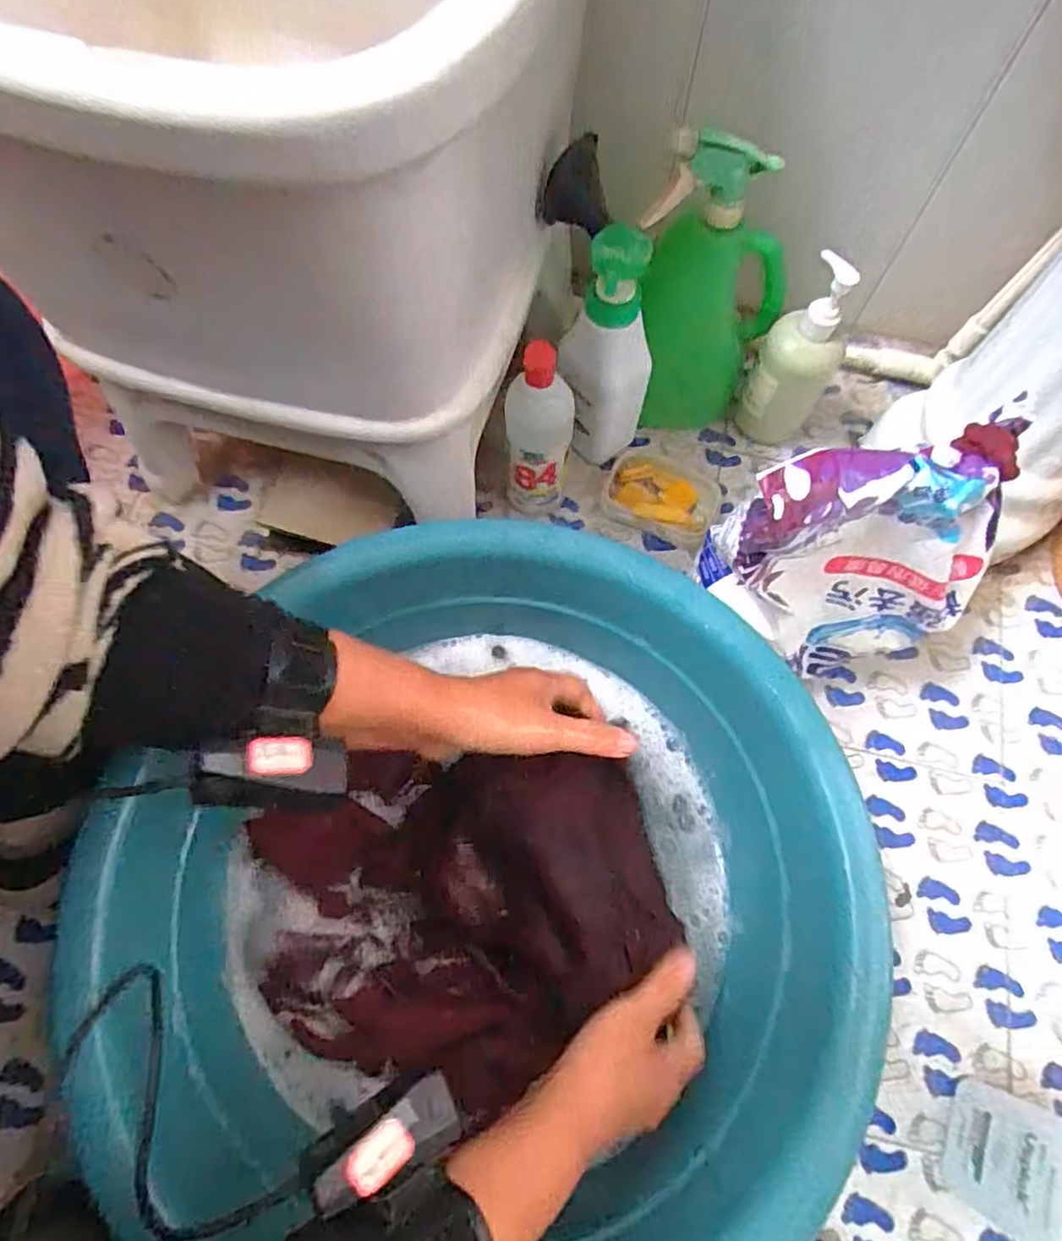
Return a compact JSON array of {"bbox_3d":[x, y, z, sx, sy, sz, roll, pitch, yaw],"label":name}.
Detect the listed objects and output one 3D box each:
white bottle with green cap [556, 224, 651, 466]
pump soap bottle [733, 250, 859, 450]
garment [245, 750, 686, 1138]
[{"bbox_3d":[0.066,-0.232,0.598,0.060,0.219,0.066,0,69,-1],"label":"white bottle with green cap"},{"bbox_3d":[0.255,-0.249,0.644,0.072,0.210,0.066,0,69,-1],"label":"pump soap bottle"},{"bbox_3d":[-0.057,0.203,0.467,0.281,0.076,0.212,3,69,0],"label":"garment"}]

